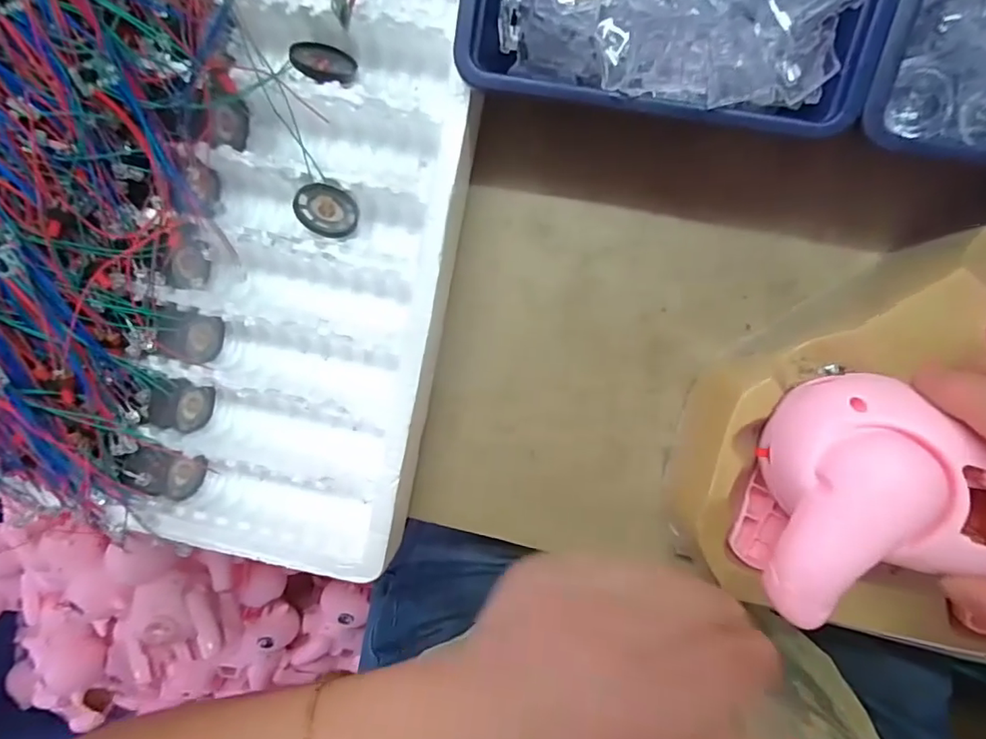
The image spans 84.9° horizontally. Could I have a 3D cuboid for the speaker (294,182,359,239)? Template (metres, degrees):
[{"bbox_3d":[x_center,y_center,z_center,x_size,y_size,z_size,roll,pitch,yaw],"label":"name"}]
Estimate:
[{"bbox_3d":[-0.075,-0.071,0.243,0.026,0.030,0.004,1,57,-2],"label":"speaker"}]

